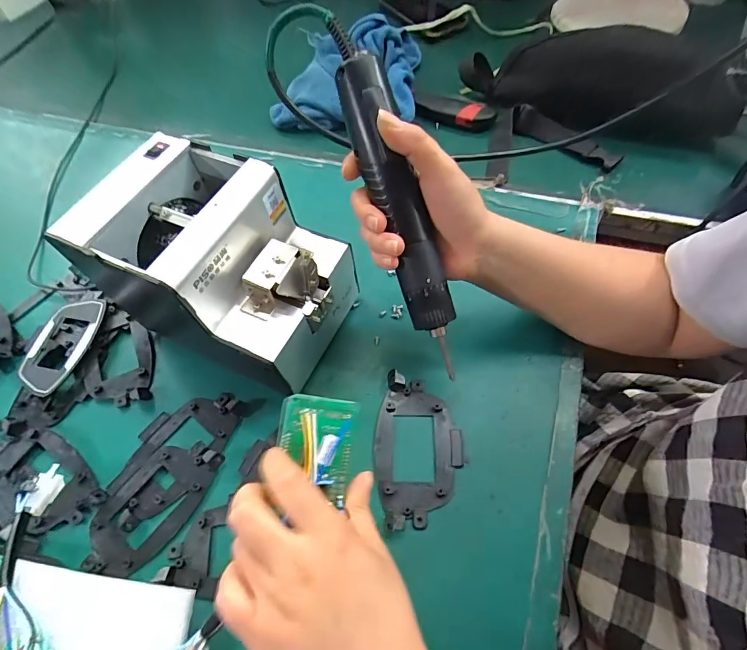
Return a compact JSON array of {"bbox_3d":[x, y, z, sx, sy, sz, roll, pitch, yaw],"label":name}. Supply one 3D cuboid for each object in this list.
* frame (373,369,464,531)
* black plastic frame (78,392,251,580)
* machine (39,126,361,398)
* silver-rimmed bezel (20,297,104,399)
[{"bbox_3d":[0.037,0.098,0.338,0.070,0.010,0.120,-1,60,4],"label":"frame"},{"bbox_3d":[-0.171,0.122,0.339,0.075,0.010,0.149,15,62,13],"label":"black plastic frame"},{"bbox_3d":[-0.124,-0.044,0.356,0.183,0.144,0.131,19,63,15],"label":"machine"},{"bbox_3d":[-0.307,0.019,0.408,0.059,0.015,0.102,6,60,8],"label":"silver-rimmed bezel"}]

